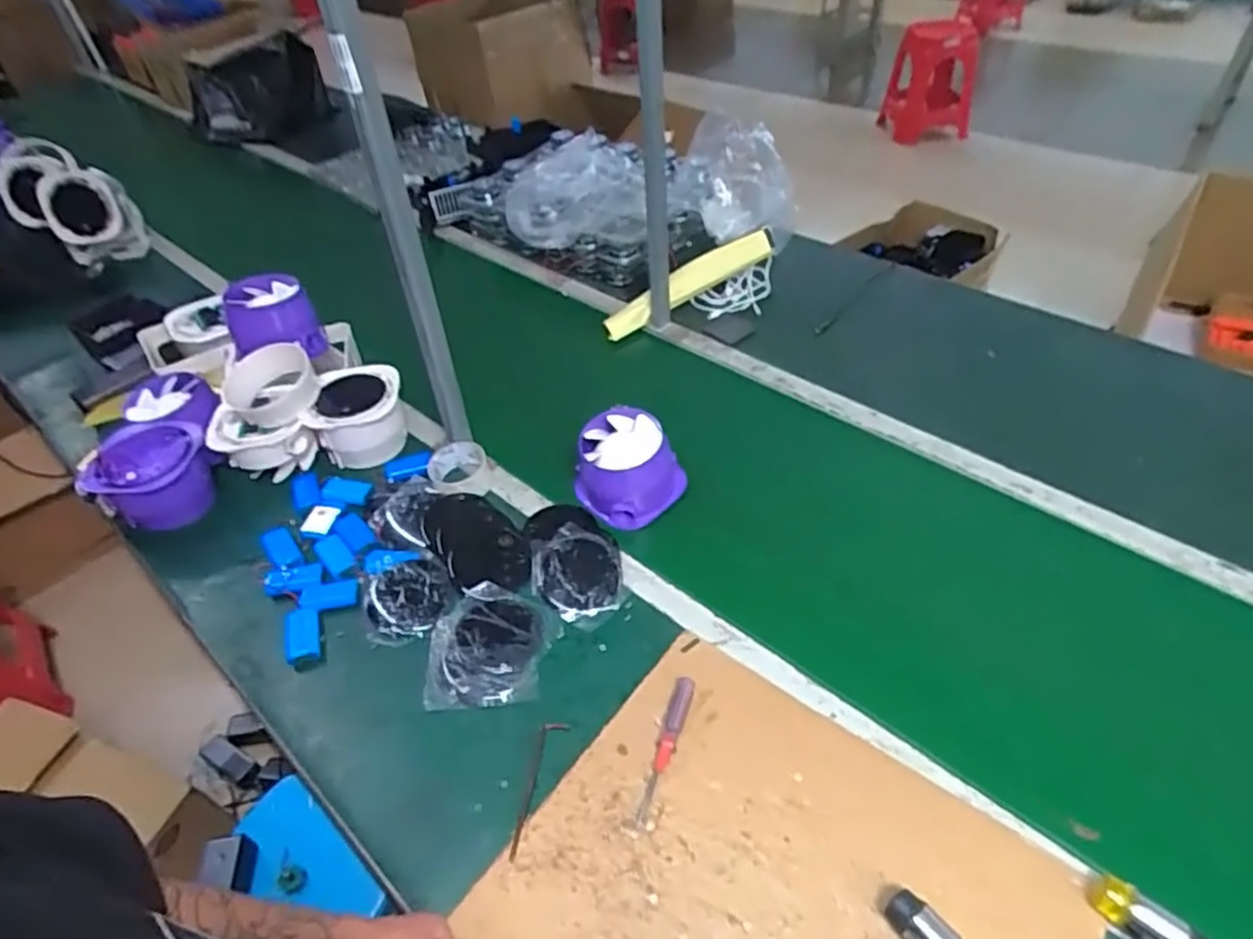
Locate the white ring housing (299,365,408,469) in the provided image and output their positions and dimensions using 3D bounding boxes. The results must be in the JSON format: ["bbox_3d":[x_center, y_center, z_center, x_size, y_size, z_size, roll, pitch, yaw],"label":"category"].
[{"bbox_3d":[-0.399,-0.085,1.074,0.128,0.076,0.127,-9,45,-3],"label":"white ring housing"}]

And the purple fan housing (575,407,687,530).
[{"bbox_3d":[0.006,-0.002,0.964,0.135,0.097,0.124,-3,45,3],"label":"purple fan housing"}]

